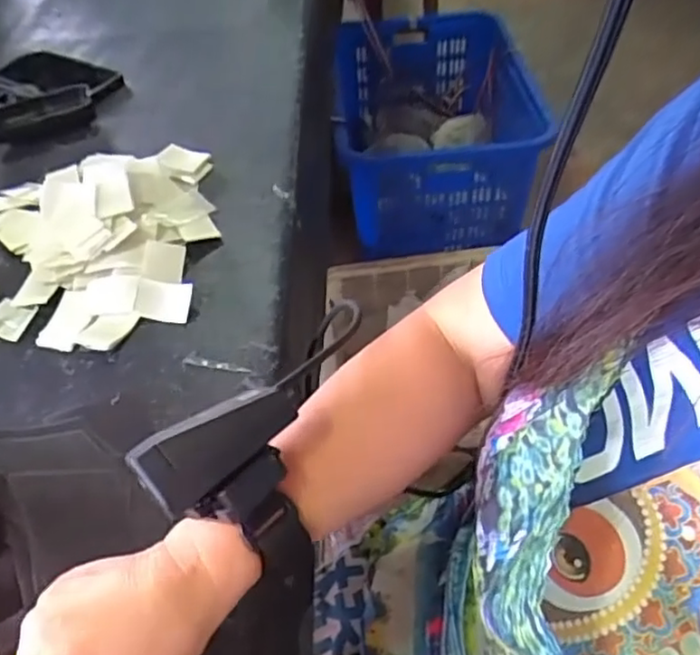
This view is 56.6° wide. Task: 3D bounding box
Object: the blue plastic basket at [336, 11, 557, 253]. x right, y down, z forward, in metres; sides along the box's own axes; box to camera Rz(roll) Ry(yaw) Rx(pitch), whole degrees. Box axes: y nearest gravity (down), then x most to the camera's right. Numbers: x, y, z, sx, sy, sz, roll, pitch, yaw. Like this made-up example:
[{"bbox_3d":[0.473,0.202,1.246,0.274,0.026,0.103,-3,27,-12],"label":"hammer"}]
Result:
[{"bbox_3d":[0.220,-0.521,1.599,0.454,0.248,0.694,-2,48,3],"label":"blue plastic basket"}]

